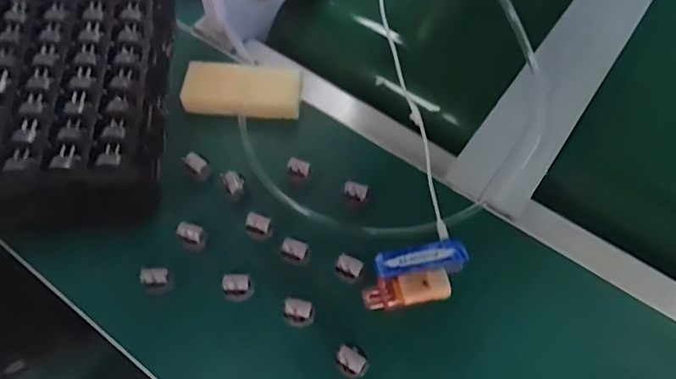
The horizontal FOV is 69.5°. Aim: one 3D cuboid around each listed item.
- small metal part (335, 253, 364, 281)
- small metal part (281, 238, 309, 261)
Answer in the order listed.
[{"bbox_3d":[0.010,0.066,0.415,0.021,0.008,0.019,19,62,10],"label":"small metal part"},{"bbox_3d":[-0.037,0.052,0.420,0.022,0.011,0.015,19,62,9],"label":"small metal part"}]

